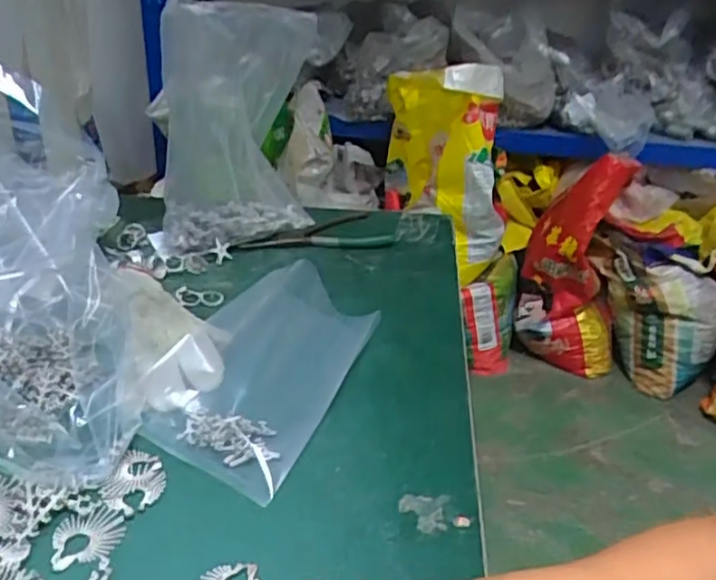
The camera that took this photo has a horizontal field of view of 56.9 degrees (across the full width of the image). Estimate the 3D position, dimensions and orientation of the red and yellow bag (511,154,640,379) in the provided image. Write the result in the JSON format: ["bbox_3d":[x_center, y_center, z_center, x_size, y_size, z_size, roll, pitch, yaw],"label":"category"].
[{"bbox_3d":[0.594,-0.051,1.791,0.282,0.583,0.198,16,33,20],"label":"red and yellow bag"}]

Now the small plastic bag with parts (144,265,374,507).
[{"bbox_3d":[-0.073,0.054,0.535,0.129,0.040,0.225,15,32,18],"label":"small plastic bag with parts"}]

